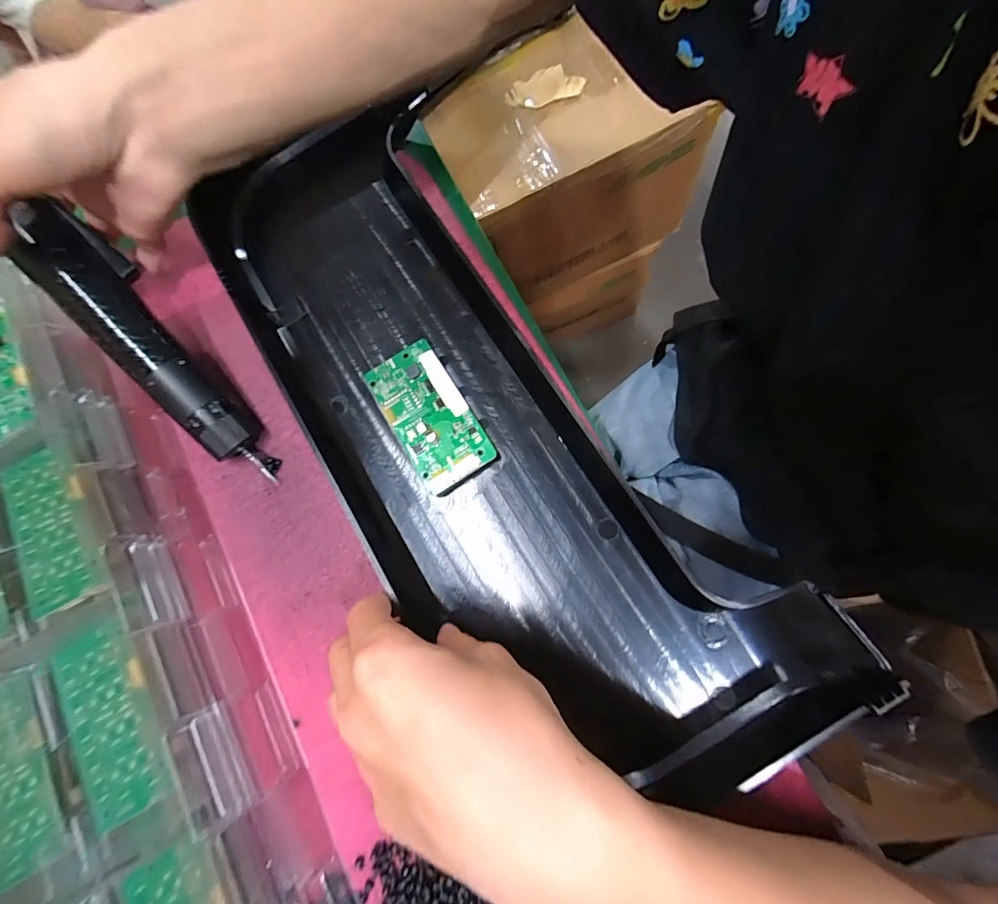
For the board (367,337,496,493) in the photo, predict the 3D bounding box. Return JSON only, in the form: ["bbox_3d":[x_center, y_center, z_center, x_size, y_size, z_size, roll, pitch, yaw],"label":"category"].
[{"bbox_3d":[-0.045,-0.025,0.284,0.047,0.011,0.093,-31,76,-2],"label":"board"}]

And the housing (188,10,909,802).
[{"bbox_3d":[-0.016,-0.009,0.296,0.179,0.045,0.467,-38,78,-9],"label":"housing"}]

